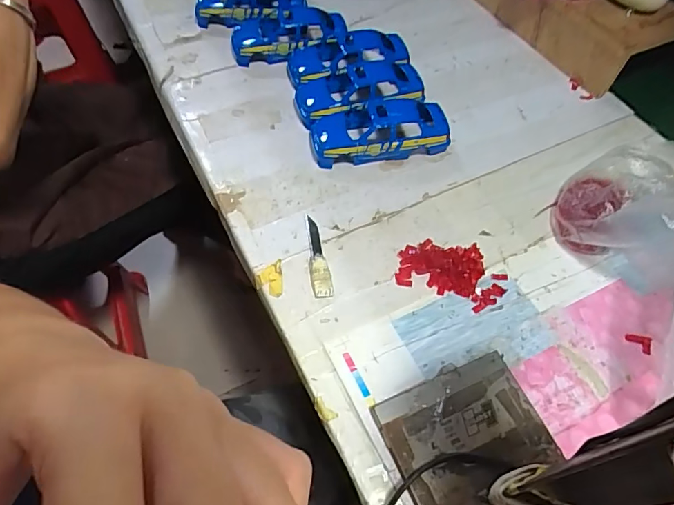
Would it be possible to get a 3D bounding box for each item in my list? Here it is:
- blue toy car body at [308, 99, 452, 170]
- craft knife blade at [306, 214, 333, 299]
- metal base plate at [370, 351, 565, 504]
[{"bbox_3d":[0.041,-0.113,0.434,0.125,0.034,0.052,-6,58,-5],"label":"blue toy car body"},{"bbox_3d":[-0.016,0.002,0.374,0.015,0.005,0.078,-8,58,-6],"label":"craft knife blade"},{"bbox_3d":[0.094,0.140,0.284,0.097,0.012,0.133,-20,60,-13],"label":"metal base plate"}]

